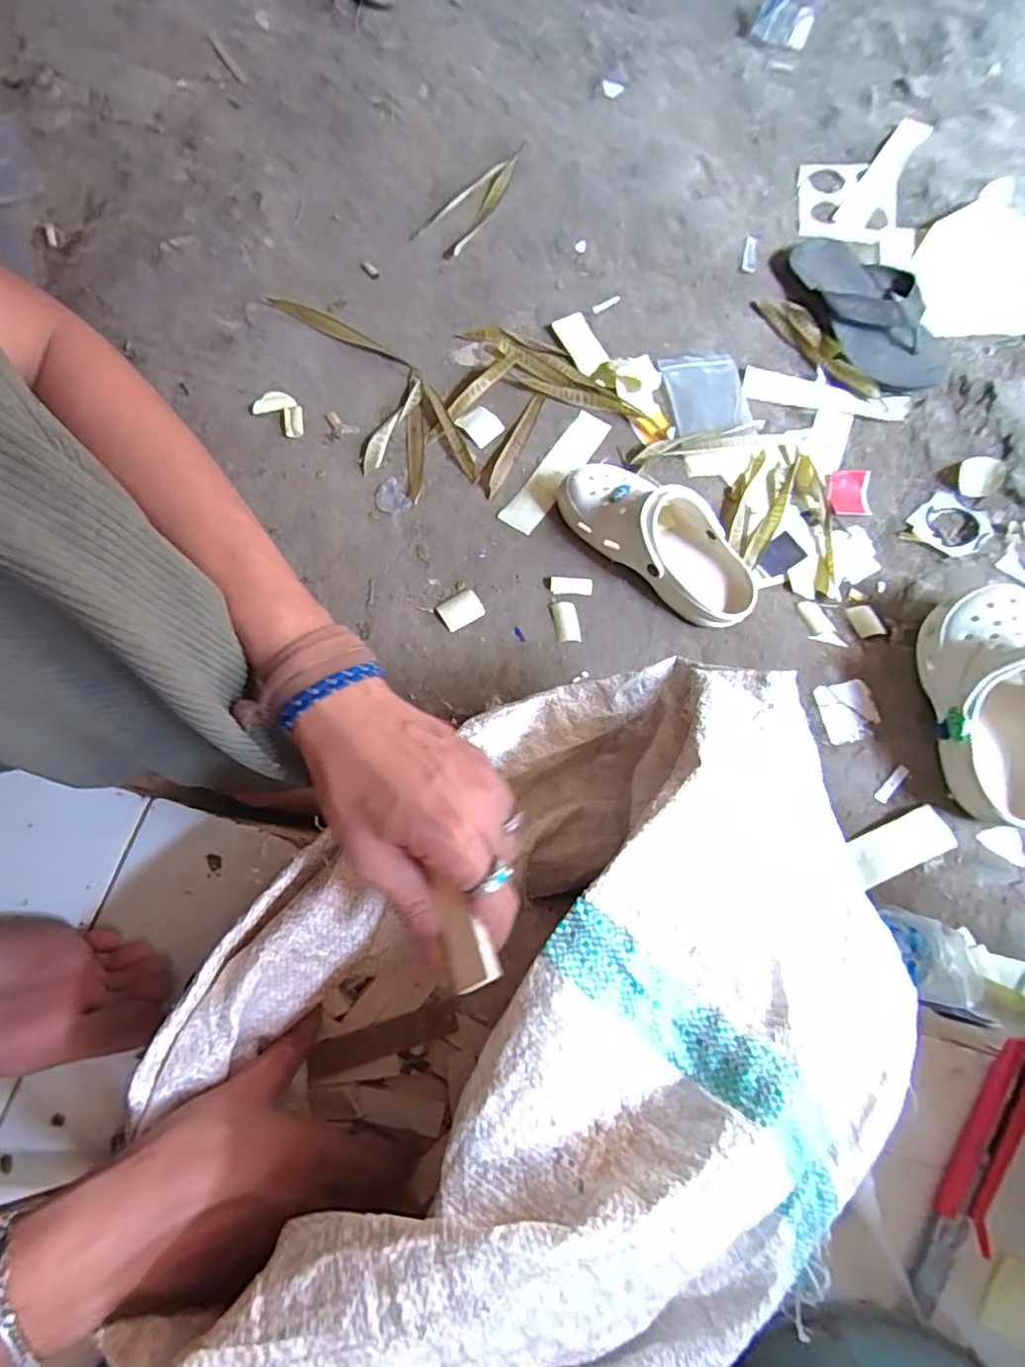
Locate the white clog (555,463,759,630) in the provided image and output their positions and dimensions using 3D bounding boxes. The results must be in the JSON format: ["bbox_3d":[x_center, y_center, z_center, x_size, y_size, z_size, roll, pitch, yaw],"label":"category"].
[{"bbox_3d":[0.155,-0.157,0.641,0.240,0.077,0.107,36,76,7],"label":"white clog"}]

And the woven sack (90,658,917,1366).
[{"bbox_3d":[0.024,0.173,0.327,0.387,0.193,0.321,-25,74,-7],"label":"woven sack"}]

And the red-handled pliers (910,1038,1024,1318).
[{"bbox_3d":[0.308,0.314,0.388,0.037,0.011,0.178,34,76,6],"label":"red-handled pliers"}]

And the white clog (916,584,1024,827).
[{"bbox_3d":[0.464,0.012,0.556,0.122,0.086,0.231,18,70,3],"label":"white clog"}]

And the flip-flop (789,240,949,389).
[{"bbox_3d":[0.459,-0.488,0.766,0.111,0.038,0.266,-23,77,-9],"label":"flip-flop"}]

